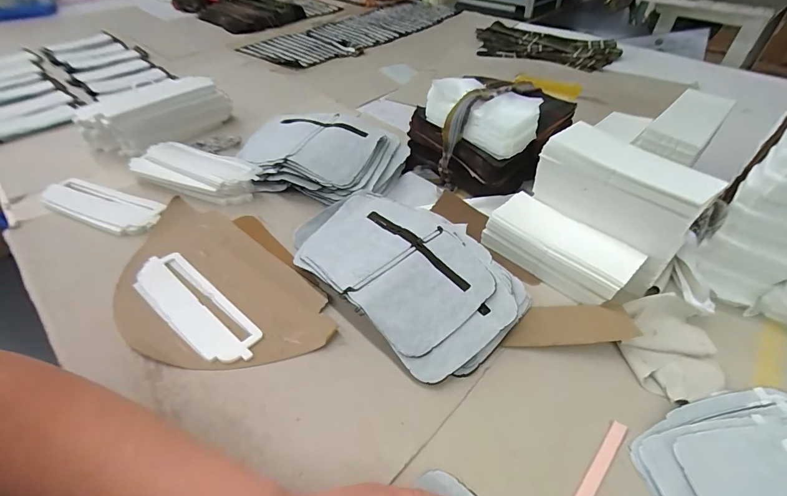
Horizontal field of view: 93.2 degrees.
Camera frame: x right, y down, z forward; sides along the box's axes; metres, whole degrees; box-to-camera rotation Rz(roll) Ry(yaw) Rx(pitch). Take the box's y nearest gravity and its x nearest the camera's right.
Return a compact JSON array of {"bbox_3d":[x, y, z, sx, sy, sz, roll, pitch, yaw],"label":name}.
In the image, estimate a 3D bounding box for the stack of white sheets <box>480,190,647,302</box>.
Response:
[{"bbox_3d":[0.182,-0.002,0.417,0.062,0.052,0.155,-32,52,-29],"label":"stack of white sheets"}]

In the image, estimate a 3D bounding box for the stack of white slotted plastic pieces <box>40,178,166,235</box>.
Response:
[{"bbox_3d":[-0.382,-0.056,0.488,0.174,0.018,0.060,16,46,17],"label":"stack of white slotted plastic pieces"}]

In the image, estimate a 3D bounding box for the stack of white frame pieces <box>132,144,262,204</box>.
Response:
[{"bbox_3d":[-0.282,-0.108,0.533,0.196,0.035,0.075,14,45,15],"label":"stack of white frame pieces"}]

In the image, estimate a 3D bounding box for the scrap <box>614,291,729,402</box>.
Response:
[{"bbox_3d":[0.255,0.088,0.336,0.081,0.026,0.094,21,47,21],"label":"scrap"}]

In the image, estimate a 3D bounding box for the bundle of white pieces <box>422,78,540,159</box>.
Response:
[{"bbox_3d":[0.116,-0.182,0.495,0.150,0.050,0.092,34,54,30],"label":"bundle of white pieces"}]

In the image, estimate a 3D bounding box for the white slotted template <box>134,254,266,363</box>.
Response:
[{"bbox_3d":[-0.206,0.059,0.385,0.181,0.008,0.055,28,51,27],"label":"white slotted template"}]

